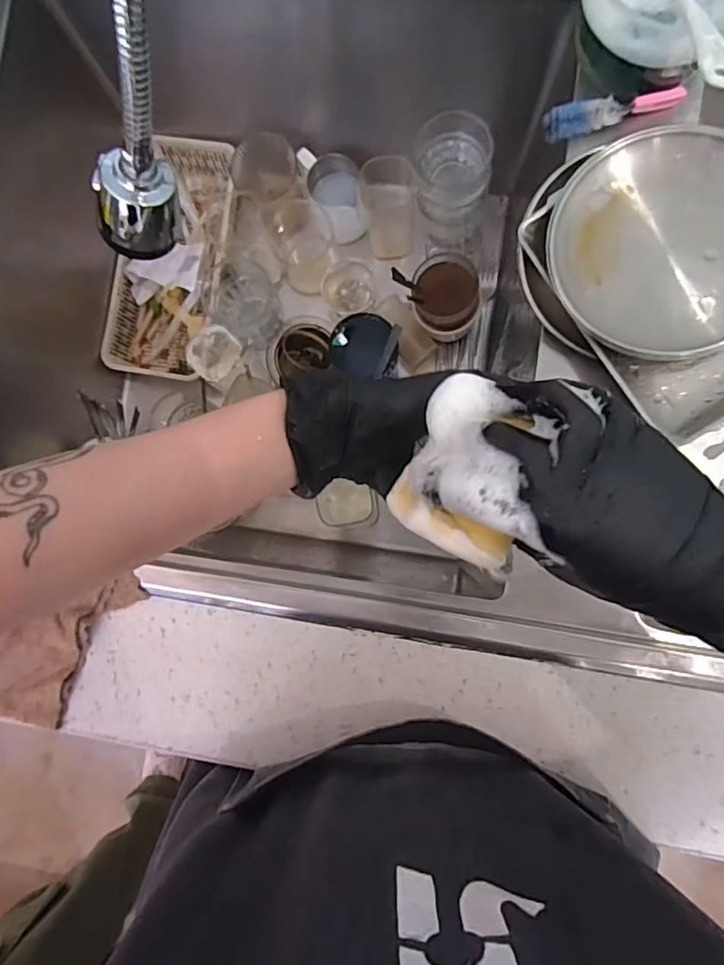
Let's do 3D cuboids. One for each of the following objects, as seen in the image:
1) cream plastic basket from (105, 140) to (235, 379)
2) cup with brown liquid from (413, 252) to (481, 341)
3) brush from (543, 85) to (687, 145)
[{"bbox_3d":[-0.244,-0.293,0.759,0.135,0.073,0.314,11,88,4],"label":"cream plastic basket"},{"bbox_3d":[0.103,-0.225,0.701,0.079,0.098,0.079,0,87,4],"label":"cup with brown liquid"},{"bbox_3d":[0.197,-0.294,0.445,0.100,0.023,0.021,-9,85,4],"label":"brush"}]

